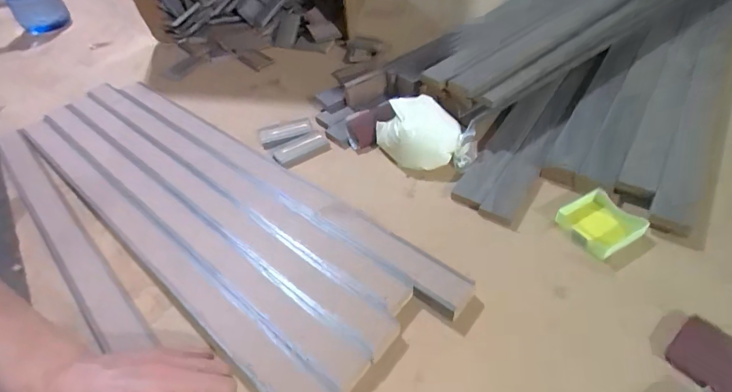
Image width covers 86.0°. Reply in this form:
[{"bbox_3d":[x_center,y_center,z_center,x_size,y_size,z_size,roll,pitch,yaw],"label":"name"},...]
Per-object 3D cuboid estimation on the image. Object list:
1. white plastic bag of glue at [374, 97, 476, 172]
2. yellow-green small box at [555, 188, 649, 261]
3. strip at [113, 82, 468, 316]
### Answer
[{"bbox_3d":[0.081,-0.086,0.544,0.135,0.056,0.092,0,47,5],"label":"white plastic bag of glue"},{"bbox_3d":[0.263,0.028,0.440,0.074,0.018,0.069,-23,49,-16],"label":"yellow-green small box"},{"bbox_3d":[-0.155,-0.040,0.543,0.661,0.008,0.045,30,56,29],"label":"strip"}]

